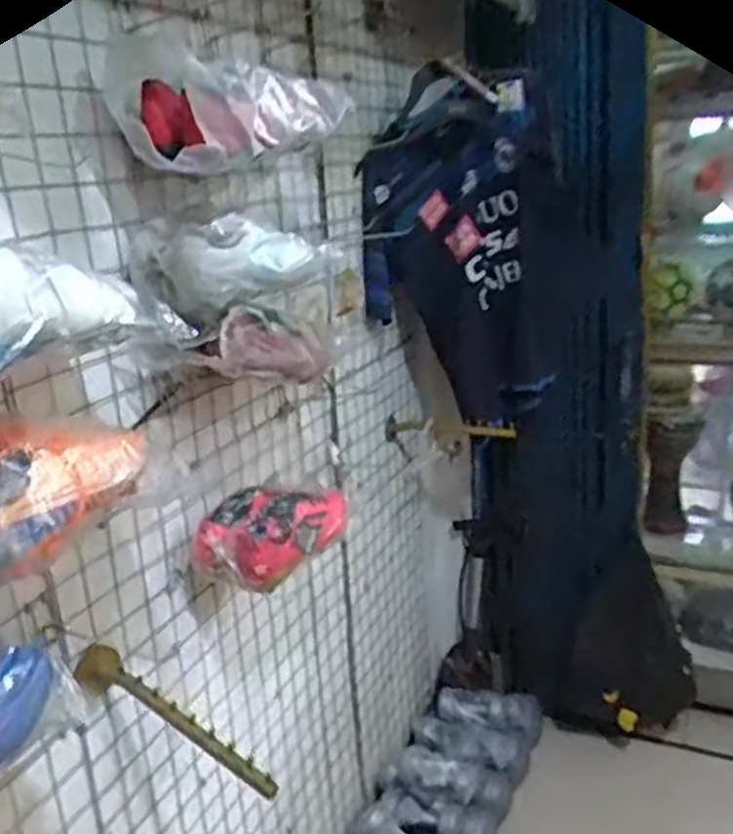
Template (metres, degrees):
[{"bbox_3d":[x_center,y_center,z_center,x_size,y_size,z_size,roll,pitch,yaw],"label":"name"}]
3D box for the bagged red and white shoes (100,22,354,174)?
[{"bbox_3d":[-0.143,-0.384,0.962,0.131,0.132,0.329,9,21,35],"label":"bagged red and white shoes"}]

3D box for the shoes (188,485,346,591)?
[{"bbox_3d":[-0.137,0.161,1.140,0.137,0.098,0.213,3,19,21],"label":"shoes"}]

